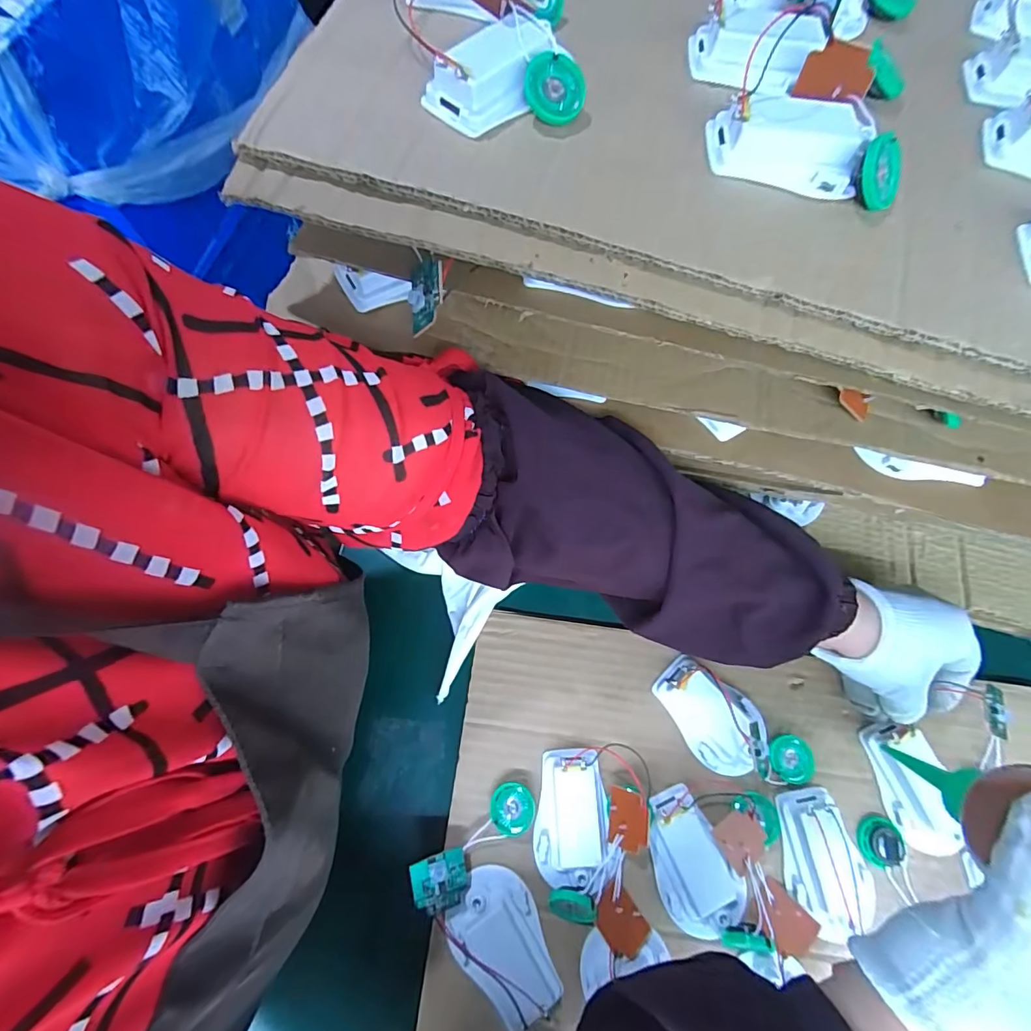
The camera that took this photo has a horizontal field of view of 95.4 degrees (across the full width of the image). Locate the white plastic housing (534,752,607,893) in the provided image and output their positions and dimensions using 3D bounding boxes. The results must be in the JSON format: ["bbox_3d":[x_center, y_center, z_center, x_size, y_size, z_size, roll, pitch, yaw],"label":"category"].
[{"bbox_3d":[0.036,0.191,0.298,0.043,0.015,0.075,6,69,0],"label":"white plastic housing"}]

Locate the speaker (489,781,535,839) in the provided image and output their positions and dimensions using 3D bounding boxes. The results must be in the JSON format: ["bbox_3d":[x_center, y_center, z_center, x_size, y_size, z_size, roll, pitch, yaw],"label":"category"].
[{"bbox_3d":[-0.002,0.189,0.302,0.028,0.010,0.028,1,70,-2],"label":"speaker"}]

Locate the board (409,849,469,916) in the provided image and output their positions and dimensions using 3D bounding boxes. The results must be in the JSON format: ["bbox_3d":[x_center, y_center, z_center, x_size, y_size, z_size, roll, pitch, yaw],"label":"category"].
[{"bbox_3d":[-0.045,0.219,0.280,0.033,0.004,0.029,-7,73,-22],"label":"board"}]

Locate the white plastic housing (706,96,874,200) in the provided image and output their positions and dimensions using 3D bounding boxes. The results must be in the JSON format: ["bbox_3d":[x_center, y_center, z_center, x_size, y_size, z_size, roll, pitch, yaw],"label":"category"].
[{"bbox_3d":[0.123,-0.169,0.213,0.066,0.022,0.033,12,70,2],"label":"white plastic housing"}]

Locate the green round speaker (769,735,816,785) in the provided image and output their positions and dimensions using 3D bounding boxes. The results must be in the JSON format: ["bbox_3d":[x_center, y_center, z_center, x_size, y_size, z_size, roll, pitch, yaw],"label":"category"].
[{"bbox_3d":[0.185,0.162,0.313,0.032,0.008,0.028,17,70,4],"label":"green round speaker"}]

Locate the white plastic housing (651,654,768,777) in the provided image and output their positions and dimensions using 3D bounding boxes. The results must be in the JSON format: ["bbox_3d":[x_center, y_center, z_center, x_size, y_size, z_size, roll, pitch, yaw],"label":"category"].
[{"bbox_3d":[0.136,0.135,0.316,0.051,0.021,0.081,-36,75,-14],"label":"white plastic housing"}]

